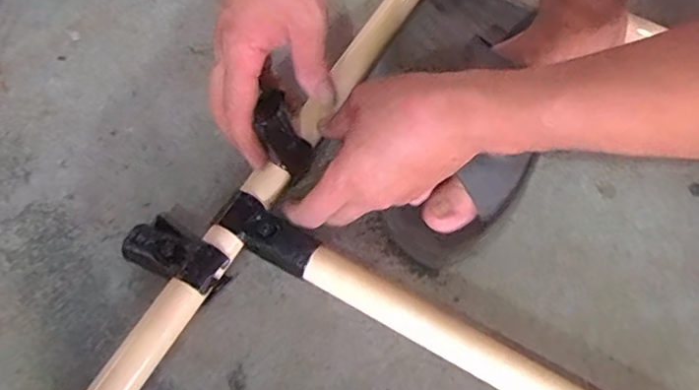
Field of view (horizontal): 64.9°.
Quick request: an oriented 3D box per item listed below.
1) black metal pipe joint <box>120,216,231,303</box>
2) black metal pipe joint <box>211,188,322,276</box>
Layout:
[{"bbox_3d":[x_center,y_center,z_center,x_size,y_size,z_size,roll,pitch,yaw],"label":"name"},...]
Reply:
[{"bbox_3d":[-0.129,0.046,0.410,0.082,0.034,0.040,29,66,14],"label":"black metal pipe joint"},{"bbox_3d":[-0.062,0.032,0.416,0.079,0.038,0.034,31,67,14],"label":"black metal pipe joint"}]

